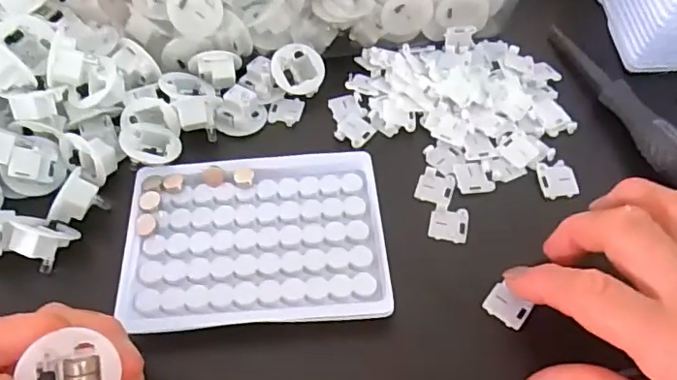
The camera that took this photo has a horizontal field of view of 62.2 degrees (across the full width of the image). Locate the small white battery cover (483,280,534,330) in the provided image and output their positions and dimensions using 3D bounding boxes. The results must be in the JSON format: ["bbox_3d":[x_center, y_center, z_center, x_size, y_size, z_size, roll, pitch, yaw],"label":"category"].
[{"bbox_3d":[0.083,0.057,0.277,0.021,0.004,0.017,34,62,21],"label":"small white battery cover"}]

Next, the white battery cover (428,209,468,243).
[{"bbox_3d":[0.060,0.018,0.304,0.020,0.004,0.021,8,56,5],"label":"white battery cover"}]

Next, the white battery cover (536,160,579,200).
[{"bbox_3d":[0.125,-0.006,0.320,0.021,0.005,0.022,-6,56,-4],"label":"white battery cover"}]

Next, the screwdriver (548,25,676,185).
[{"bbox_3d":[0.172,-0.060,0.345,0.020,0.022,0.144,-14,57,-9],"label":"screwdriver"}]

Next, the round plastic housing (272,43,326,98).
[{"bbox_3d":[-0.026,-0.077,0.355,0.033,0.008,0.032,1,86,-12],"label":"round plastic housing"}]

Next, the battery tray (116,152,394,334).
[{"bbox_3d":[-0.042,0.024,0.292,0.129,0.012,0.095,-4,56,-3],"label":"battery tray"}]

